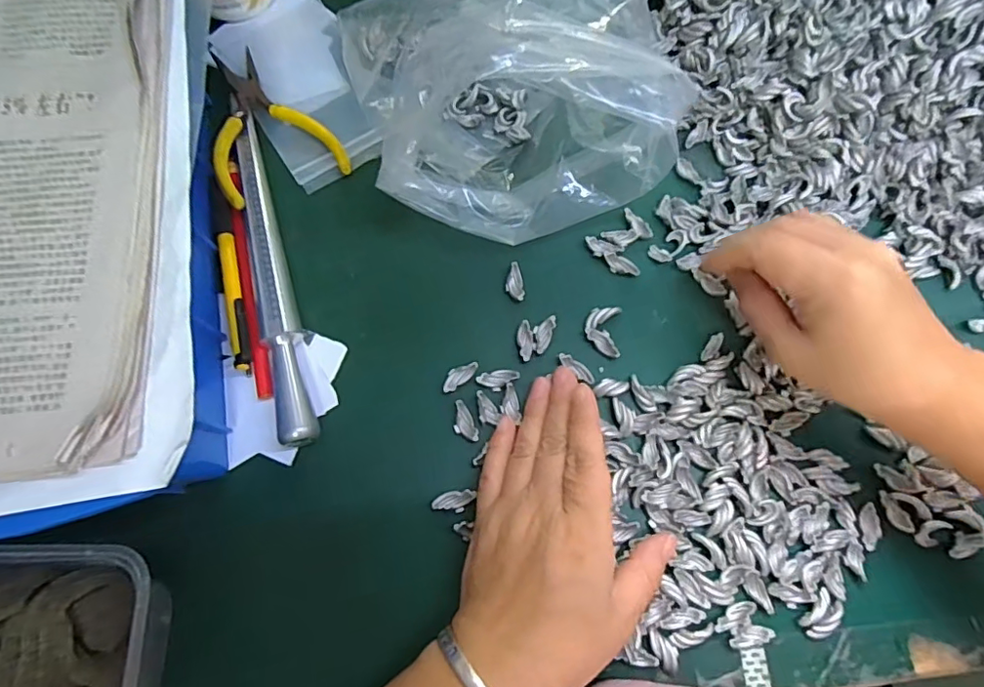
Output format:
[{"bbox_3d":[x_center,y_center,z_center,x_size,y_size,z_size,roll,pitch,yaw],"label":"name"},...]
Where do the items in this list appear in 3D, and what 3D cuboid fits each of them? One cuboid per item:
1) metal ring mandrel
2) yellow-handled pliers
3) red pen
[{"bbox_3d":[-0.132,-0.044,0.332,0.019,0.020,0.211,-15,74,-5],"label":"metal ring mandrel"},{"bbox_3d":[-0.152,-0.145,0.356,0.074,0.029,0.116,-31,76,-9],"label":"yellow-handled pliers"},{"bbox_3d":[-0.146,-0.042,0.333,0.011,0.006,0.152,-13,74,-4],"label":"red pen"}]

